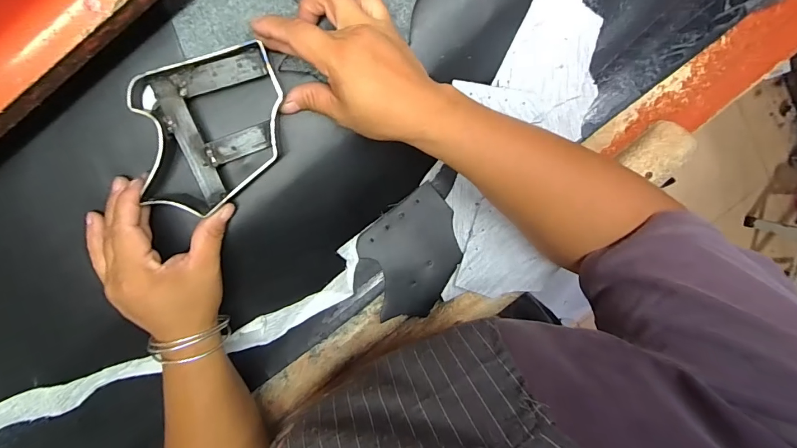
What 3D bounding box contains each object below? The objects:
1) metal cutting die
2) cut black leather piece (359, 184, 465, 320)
[{"bbox_3d":[-0.146,-0.072,0.309,0.118,0.031,0.105,-20,96,4],"label":"metal cutting die"},{"bbox_3d":[0.014,0.032,0.404,0.097,0.004,0.117,-19,92,3],"label":"cut black leather piece"}]

